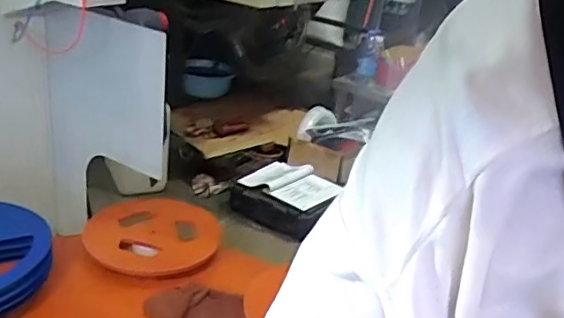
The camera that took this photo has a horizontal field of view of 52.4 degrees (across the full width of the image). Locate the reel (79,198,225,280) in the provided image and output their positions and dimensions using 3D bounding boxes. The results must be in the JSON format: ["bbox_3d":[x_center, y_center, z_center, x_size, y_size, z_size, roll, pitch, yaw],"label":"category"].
[{"bbox_3d":[-0.264,0.154,1.167,0.259,0.035,0.230,-5,27,-27],"label":"reel"}]

